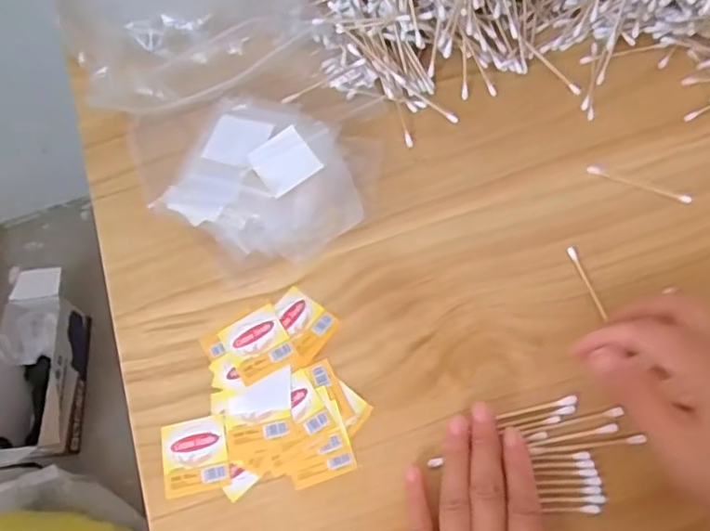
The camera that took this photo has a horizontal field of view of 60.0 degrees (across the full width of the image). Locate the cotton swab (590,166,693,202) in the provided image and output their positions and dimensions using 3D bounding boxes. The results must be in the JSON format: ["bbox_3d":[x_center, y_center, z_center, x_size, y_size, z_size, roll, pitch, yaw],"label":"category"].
[{"bbox_3d":[0.199,-0.058,0.432,0.071,0.004,0.009,21,70,13],"label":"cotton swab"}]

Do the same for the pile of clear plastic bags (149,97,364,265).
[{"bbox_3d":[-0.058,-0.058,0.429,0.142,0.034,0.112,22,70,13],"label":"pile of clear plastic bags"}]

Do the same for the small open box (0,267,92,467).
[{"bbox_3d":[-0.465,0.155,0.898,0.107,0.124,0.280,-9,66,0],"label":"small open box"}]

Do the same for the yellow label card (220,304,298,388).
[{"bbox_3d":[-0.062,0.051,0.397,0.039,0.004,0.044,-29,66,-8],"label":"yellow label card"}]

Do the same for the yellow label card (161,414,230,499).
[{"bbox_3d":[-0.097,0.115,0.373,0.039,0.004,0.043,-13,67,2],"label":"yellow label card"}]

